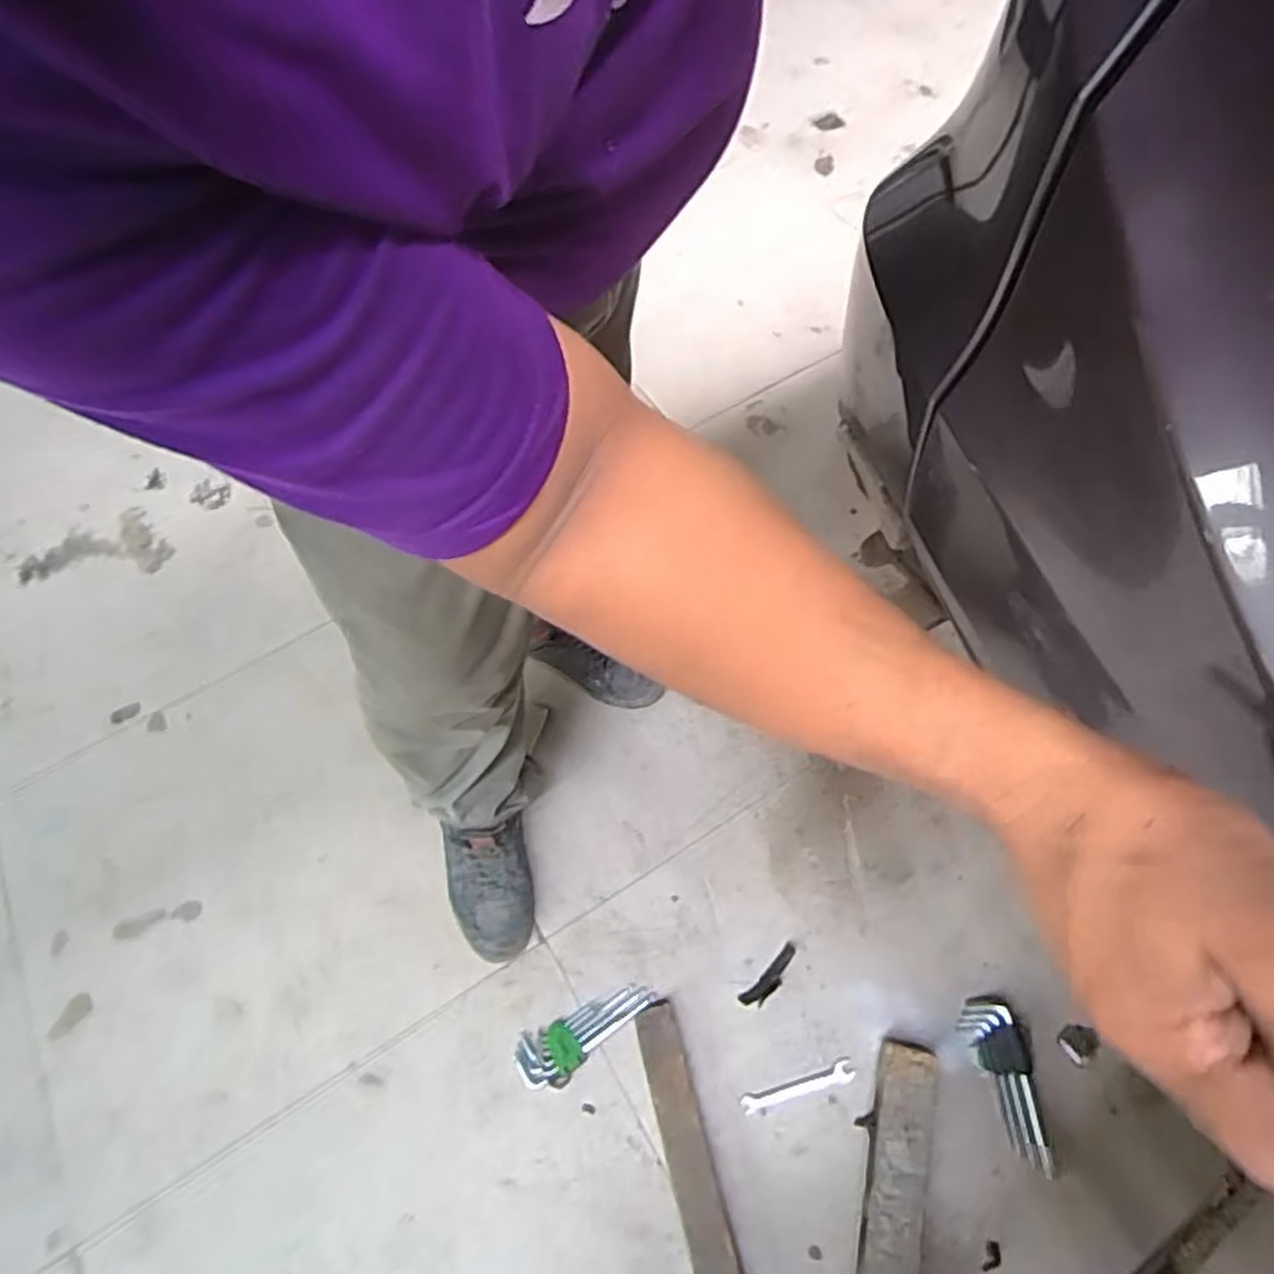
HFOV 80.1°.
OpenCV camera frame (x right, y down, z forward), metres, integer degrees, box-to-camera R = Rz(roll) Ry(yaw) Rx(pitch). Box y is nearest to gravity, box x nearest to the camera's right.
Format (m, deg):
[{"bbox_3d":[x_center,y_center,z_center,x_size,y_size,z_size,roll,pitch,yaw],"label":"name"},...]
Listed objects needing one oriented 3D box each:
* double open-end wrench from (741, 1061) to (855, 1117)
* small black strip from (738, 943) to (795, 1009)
[{"bbox_3d":[0.184,0.517,0.870,0.132,0.007,0.021,-15,63,-5],"label":"double open-end wrench"},{"bbox_3d":[0.164,0.416,0.924,0.091,0.005,0.025,-40,67,-16],"label":"small black strip"}]

